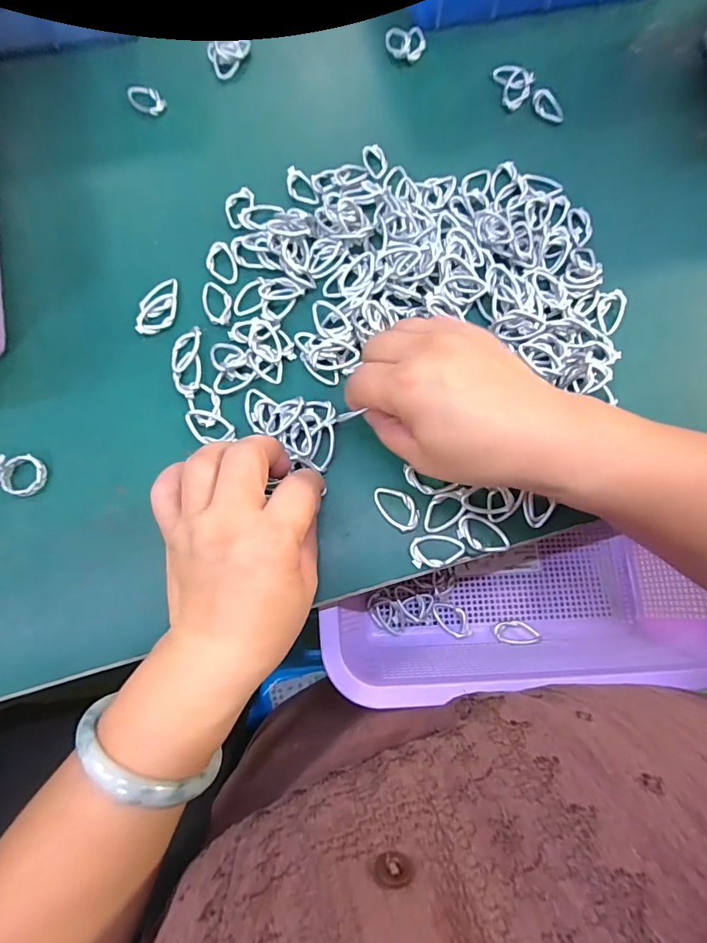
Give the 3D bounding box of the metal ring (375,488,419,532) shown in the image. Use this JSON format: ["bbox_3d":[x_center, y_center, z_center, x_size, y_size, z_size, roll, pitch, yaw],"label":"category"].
[{"bbox_3d":[0.026,0.021,0.272,0.019,0.004,0.031,-35,79,-8],"label":"metal ring"}]

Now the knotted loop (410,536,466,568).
[{"bbox_3d":[0.049,0.046,0.266,0.031,0.004,0.018,-4,76,-1],"label":"knotted loop"}]

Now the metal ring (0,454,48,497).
[{"bbox_3d":[-0.200,0.001,0.273,0.030,0.009,0.024,28,78,6],"label":"metal ring"}]

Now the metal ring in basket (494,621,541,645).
[{"bbox_3d":[0.122,0.120,0.339,0.031,0.004,0.017,-5,51,4],"label":"metal ring in basket"}]

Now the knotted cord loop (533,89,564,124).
[{"bbox_3d":[0.150,-0.282,0.350,0.018,0.004,0.031,-23,77,-6],"label":"knotted cord loop"}]

